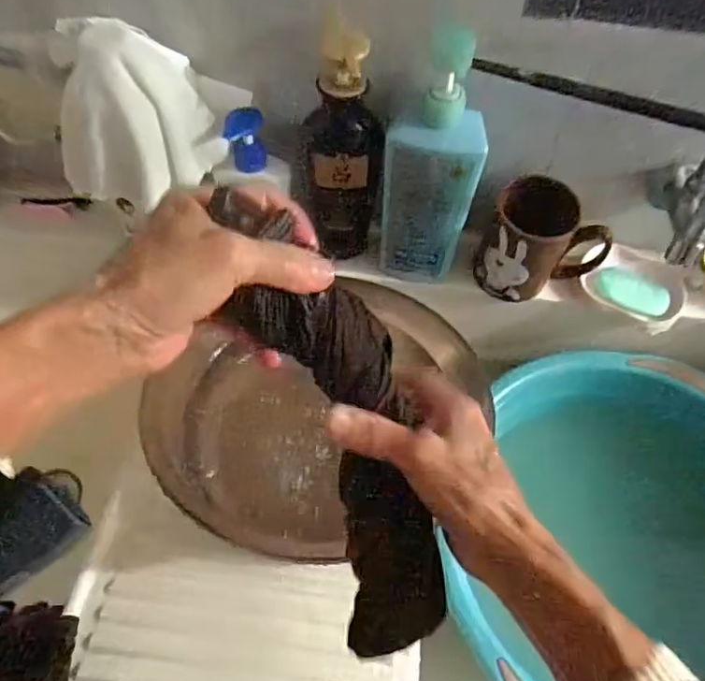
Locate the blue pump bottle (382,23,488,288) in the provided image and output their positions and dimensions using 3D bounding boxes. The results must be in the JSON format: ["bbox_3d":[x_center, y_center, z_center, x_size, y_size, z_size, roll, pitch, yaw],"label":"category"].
[{"bbox_3d":[0.071,-0.149,0.511,0.081,0.231,0.043,9,58,3],"label":"blue pump bottle"}]

